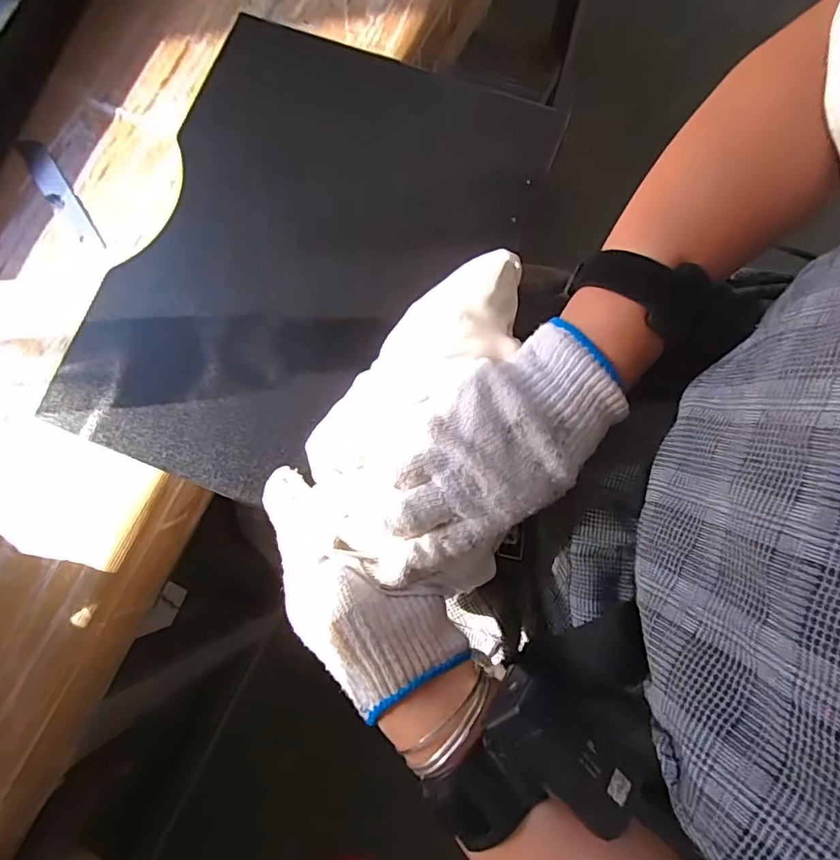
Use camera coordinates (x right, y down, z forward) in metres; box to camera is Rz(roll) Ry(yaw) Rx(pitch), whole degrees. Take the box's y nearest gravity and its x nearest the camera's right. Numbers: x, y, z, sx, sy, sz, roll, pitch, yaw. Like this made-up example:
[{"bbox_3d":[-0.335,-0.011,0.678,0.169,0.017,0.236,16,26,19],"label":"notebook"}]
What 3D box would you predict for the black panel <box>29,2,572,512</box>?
[{"bbox_3d":[-0.072,-0.106,0.328,0.225,0.006,0.296,23,81,7],"label":"black panel"}]

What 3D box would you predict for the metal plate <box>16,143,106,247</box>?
[{"bbox_3d":[-0.242,-0.158,0.355,0.018,0.004,0.098,-34,80,-3],"label":"metal plate"}]

